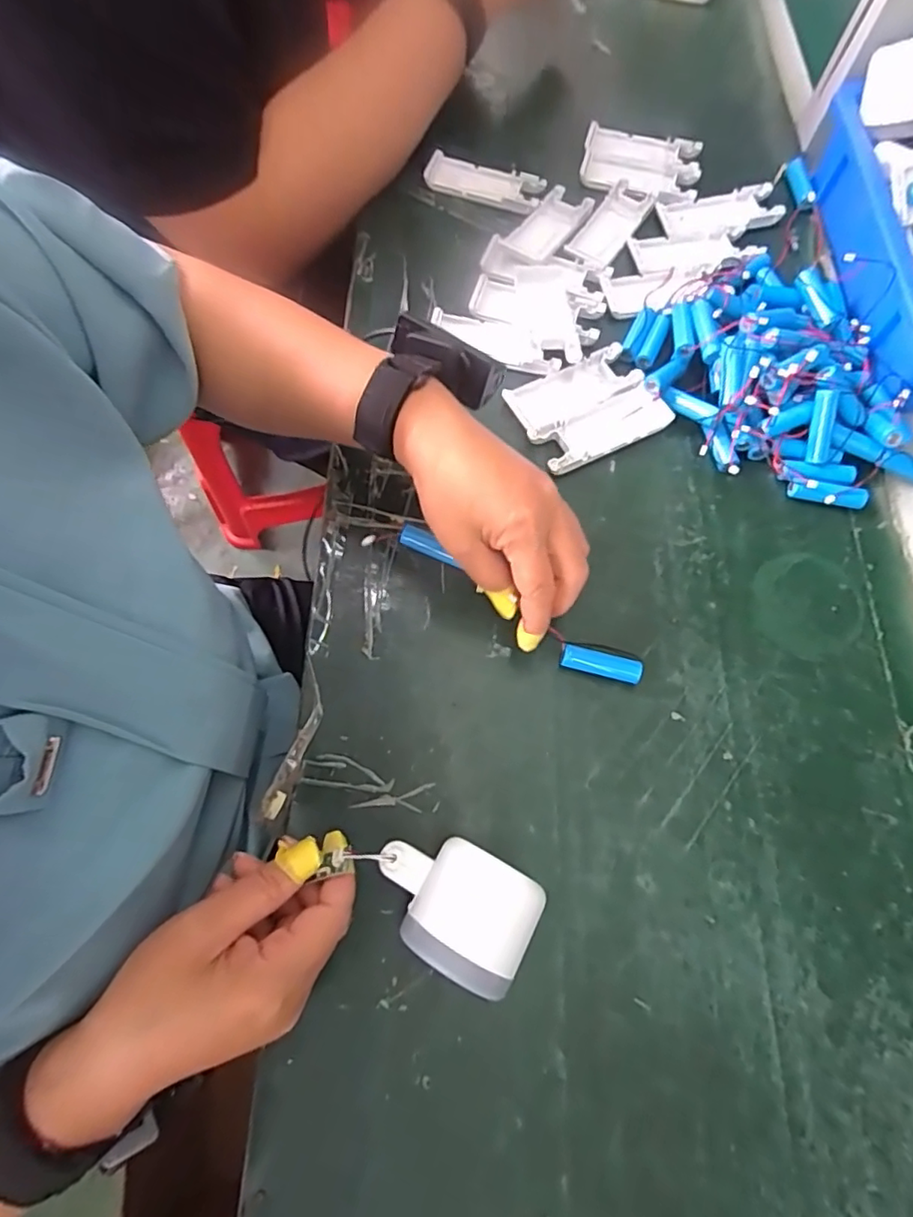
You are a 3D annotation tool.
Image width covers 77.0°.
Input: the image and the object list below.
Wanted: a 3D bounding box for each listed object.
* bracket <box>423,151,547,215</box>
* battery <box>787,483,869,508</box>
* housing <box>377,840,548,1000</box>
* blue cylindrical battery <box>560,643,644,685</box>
[{"bbox_3d":[0.026,-0.383,0.519,0.106,0.014,0.037,19,71,6],"label":"bracket"},{"bbox_3d":[0.266,-0.080,0.410,0.052,0.014,0.014,8,71,6],"label":"battery"},{"bbox_3d":[-0.002,0.148,0.294,0.080,0.058,0.053,28,72,8],"label":"housing"},{"bbox_3d":[0.092,0.036,0.365,0.049,0.012,0.014,15,71,4],"label":"blue cylindrical battery"}]

